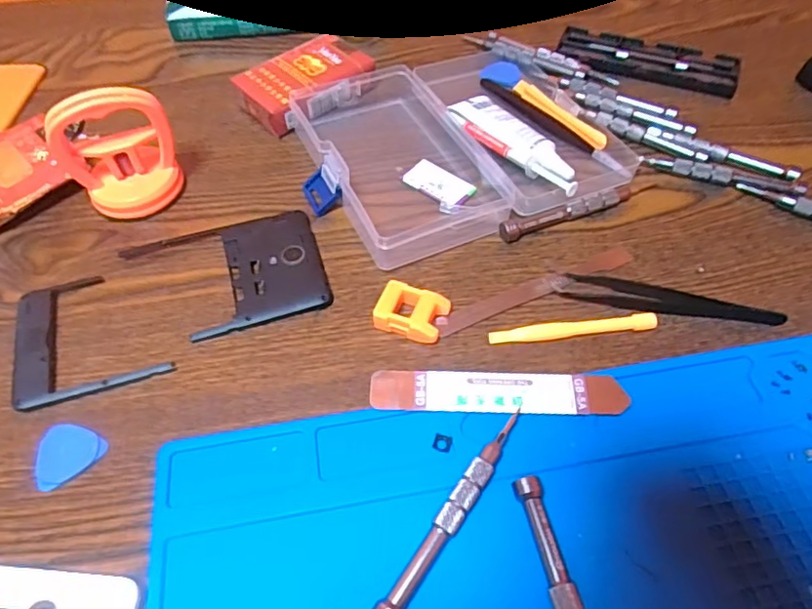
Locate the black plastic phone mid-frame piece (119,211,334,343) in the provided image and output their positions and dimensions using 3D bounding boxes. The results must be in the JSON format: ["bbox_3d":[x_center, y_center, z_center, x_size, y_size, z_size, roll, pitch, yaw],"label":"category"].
[{"bbox_3d":[-0.096,-0.017,0.316,0.099,0.007,0.074,-15,55,-9],"label":"black plastic phone mid-frame piece"}]

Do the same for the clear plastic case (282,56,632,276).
[{"bbox_3d":[0.028,-0.109,0.369,0.167,0.024,0.158,-21,57,-13],"label":"clear plastic case"}]

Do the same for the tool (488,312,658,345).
[{"bbox_3d":[0.083,0.012,0.292,0.082,0.006,0.010,-5,54,-2],"label":"tool"}]

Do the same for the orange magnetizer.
[{"bbox_3d":[0.003,0.005,0.295,0.034,0.013,0.025,17,56,13],"label":"orange magnetizer"}]

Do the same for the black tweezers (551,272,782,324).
[{"bbox_3d":[0.134,-0.003,0.303,0.113,0.005,0.017,11,55,9],"label":"black tweezers"}]

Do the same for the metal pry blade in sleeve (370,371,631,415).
[{"bbox_3d":[0.043,0.041,0.270,0.116,0.004,0.021,1,55,2],"label":"metal pry blade in sleeve"}]

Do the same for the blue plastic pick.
[{"bbox_3d":[-0.153,0.064,0.260,0.029,0.004,0.029,-33,60,-20],"label":"blue plastic pick"}]

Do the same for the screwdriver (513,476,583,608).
[{"bbox_3d":[0.061,0.114,0.213,0.012,0.007,0.102,-11,55,-6],"label":"screwdriver"}]

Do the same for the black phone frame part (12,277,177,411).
[{"bbox_3d":[-0.161,0.013,0.296,0.070,0.006,0.073,-18,56,-11],"label":"black phone frame part"}]

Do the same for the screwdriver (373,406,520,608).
[{"bbox_3d":[0.020,0.084,0.236,0.010,0.010,0.100,29,60,20],"label":"screwdriver"}]

